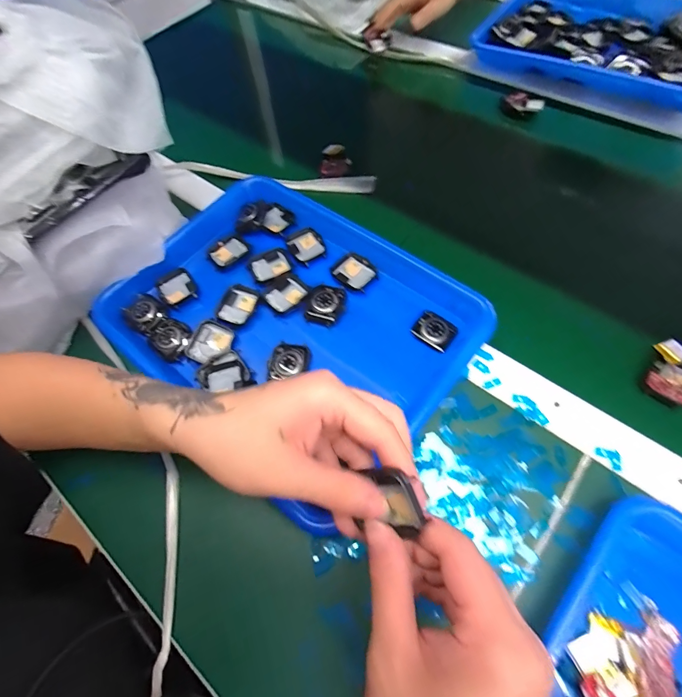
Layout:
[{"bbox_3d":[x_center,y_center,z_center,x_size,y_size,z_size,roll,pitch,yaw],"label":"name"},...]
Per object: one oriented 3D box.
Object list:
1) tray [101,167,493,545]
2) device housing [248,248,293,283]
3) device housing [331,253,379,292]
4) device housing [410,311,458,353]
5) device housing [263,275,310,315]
[{"bbox_3d":[-0.052,-0.032,0.345,0.328,0.034,0.252,33,72,21],"label":"tray"},{"bbox_3d":[-0.076,-0.088,0.388,0.043,0.009,0.037,-28,64,-7],"label":"device housing"},{"bbox_3d":[0.016,-0.079,0.373,0.041,0.010,0.035,35,73,21],"label":"device housing"},{"bbox_3d":[0.090,-0.016,0.337,0.037,0.014,0.028,34,73,21],"label":"device housing"},{"bbox_3d":[-0.055,-0.055,0.367,0.043,0.007,0.035,-40,66,-12],"label":"device housing"}]

